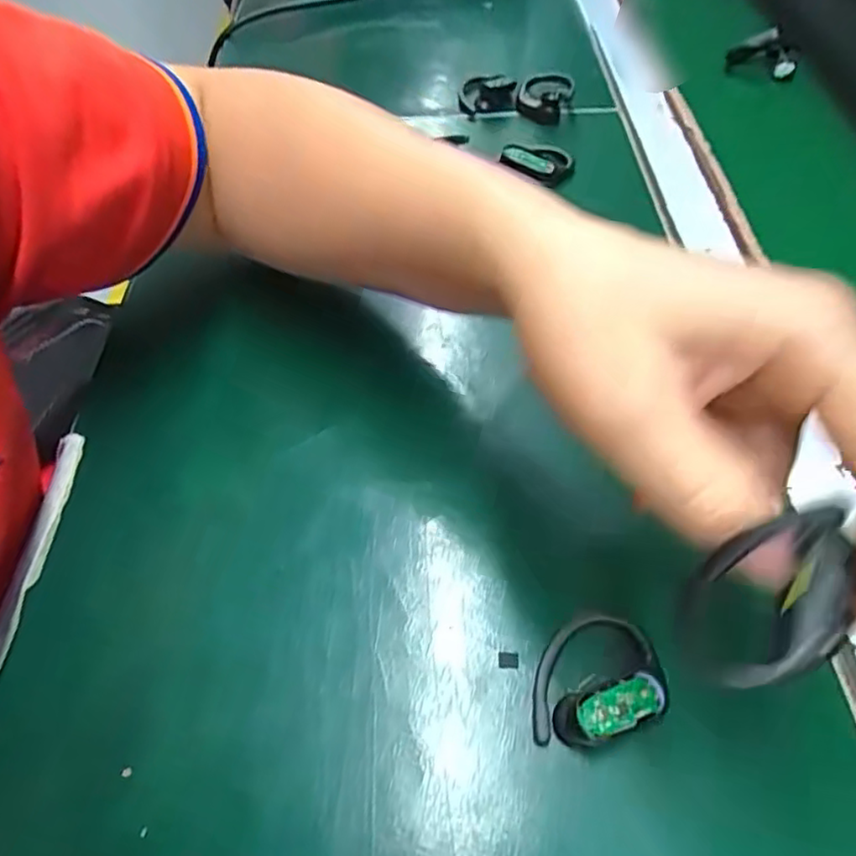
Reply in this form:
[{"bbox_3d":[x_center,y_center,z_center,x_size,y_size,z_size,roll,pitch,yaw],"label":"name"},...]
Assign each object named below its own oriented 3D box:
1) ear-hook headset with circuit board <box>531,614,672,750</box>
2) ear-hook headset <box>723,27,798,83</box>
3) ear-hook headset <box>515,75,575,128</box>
[{"bbox_3d":[0.057,0.083,0.210,0.040,0.015,0.047,6,48,9],"label":"ear-hook headset with circuit board"},{"bbox_3d":[0.252,-0.282,0.480,0.048,0.029,0.032,17,56,15],"label":"ear-hook headset"},{"bbox_3d":[0.080,-0.224,0.438,0.037,0.028,0.026,5,54,7],"label":"ear-hook headset"}]

